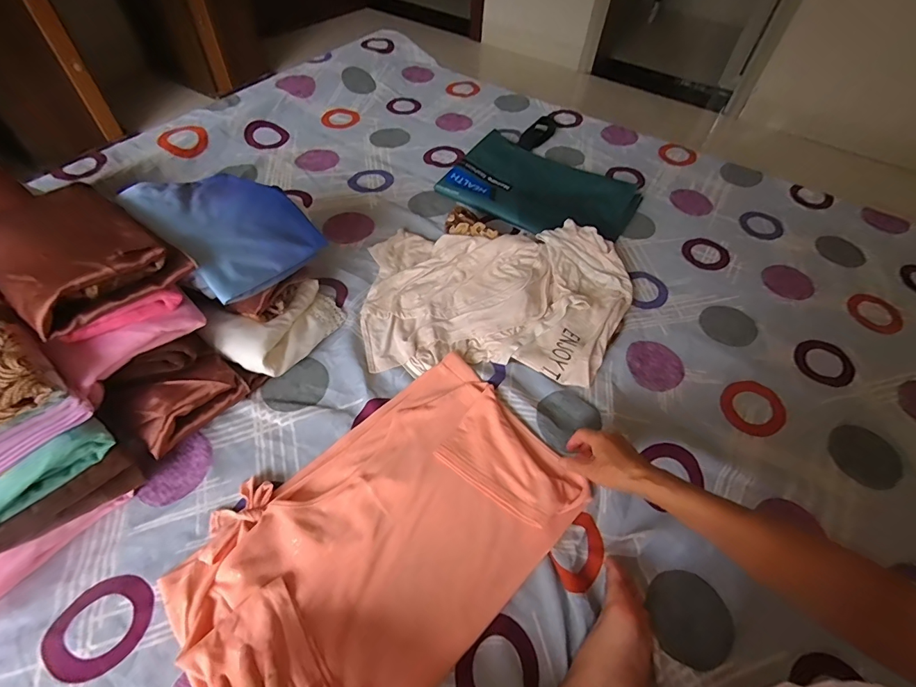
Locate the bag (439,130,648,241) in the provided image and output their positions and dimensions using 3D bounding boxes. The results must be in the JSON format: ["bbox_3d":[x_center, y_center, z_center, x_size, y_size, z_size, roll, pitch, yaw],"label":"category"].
[{"bbox_3d":[0.183,-0.333,0.910,0.371,0.042,0.265,27,57,15],"label":"bag"}]

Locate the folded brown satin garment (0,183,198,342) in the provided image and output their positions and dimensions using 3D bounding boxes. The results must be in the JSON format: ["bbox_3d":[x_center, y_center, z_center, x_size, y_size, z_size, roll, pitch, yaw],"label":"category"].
[{"bbox_3d":[-0.429,-0.114,0.472,0.211,0.049,0.149,36,59,21],"label":"folded brown satin garment"}]

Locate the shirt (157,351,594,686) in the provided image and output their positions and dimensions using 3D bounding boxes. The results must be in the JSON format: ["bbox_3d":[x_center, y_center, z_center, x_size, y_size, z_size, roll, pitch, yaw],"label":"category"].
[{"bbox_3d":[-0.074,0.217,0.500,0.426,0.022,0.281,-35,64,-25],"label":"shirt"}]

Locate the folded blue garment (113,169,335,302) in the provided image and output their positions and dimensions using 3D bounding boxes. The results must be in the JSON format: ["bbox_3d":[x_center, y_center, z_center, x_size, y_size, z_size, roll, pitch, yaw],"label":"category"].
[{"bbox_3d":[-0.313,-0.163,0.587,0.202,0.077,0.166,34,58,20],"label":"folded blue garment"}]

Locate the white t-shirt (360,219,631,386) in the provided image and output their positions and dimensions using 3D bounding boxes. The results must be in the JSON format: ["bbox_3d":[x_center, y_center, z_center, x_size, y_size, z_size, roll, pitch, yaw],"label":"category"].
[{"bbox_3d":[0.070,-0.085,0.716,0.433,0.047,0.301,3,55,-2],"label":"white t-shirt"}]

